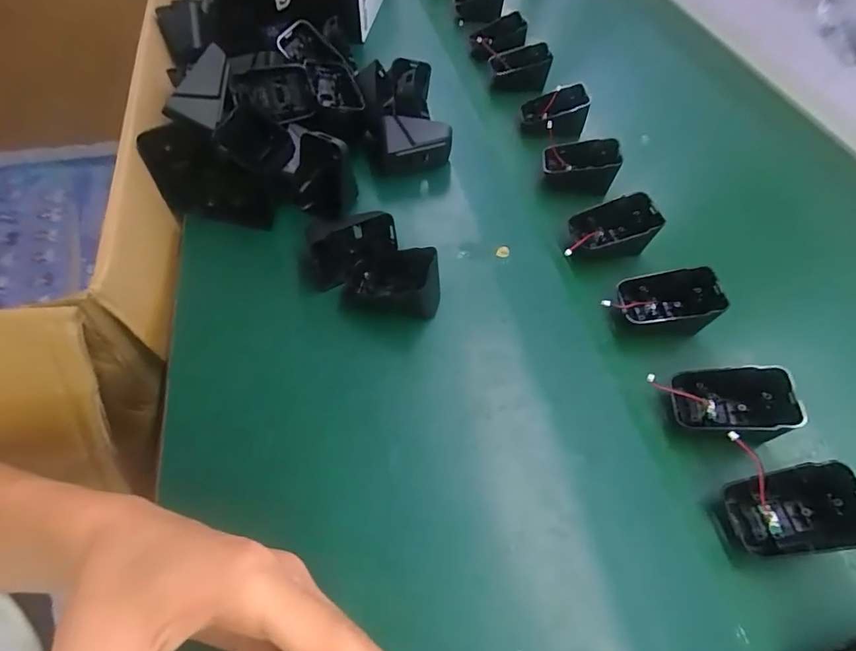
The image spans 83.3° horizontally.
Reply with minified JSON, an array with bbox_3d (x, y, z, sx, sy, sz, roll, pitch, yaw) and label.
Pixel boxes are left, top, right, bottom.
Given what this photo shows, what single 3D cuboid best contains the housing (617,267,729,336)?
[{"bbox_3d":[0.179,-0.018,0.361,0.064,0.039,0.044,3,54,-1],"label":"housing"}]

